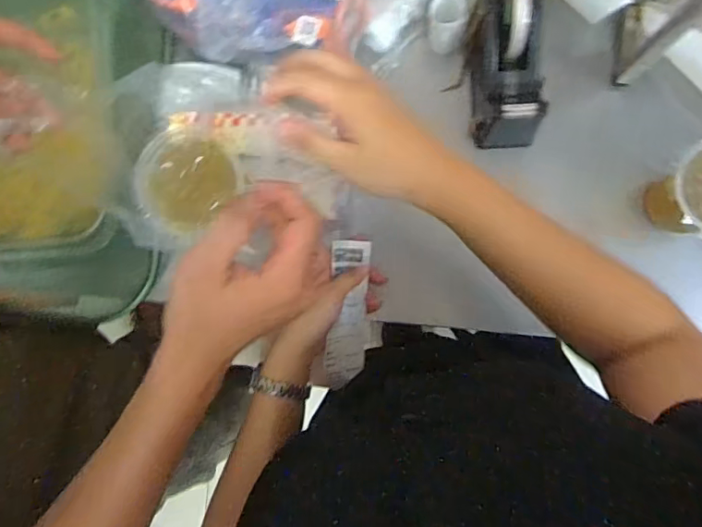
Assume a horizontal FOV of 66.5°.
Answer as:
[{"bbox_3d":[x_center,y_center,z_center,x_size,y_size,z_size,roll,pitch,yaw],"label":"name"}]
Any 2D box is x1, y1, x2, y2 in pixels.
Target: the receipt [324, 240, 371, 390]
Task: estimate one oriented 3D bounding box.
[{"bbox_3d":[-0.004,0.052,0.550,0.038,0.031,0.150,4,90,4],"label":"receipt"}]

